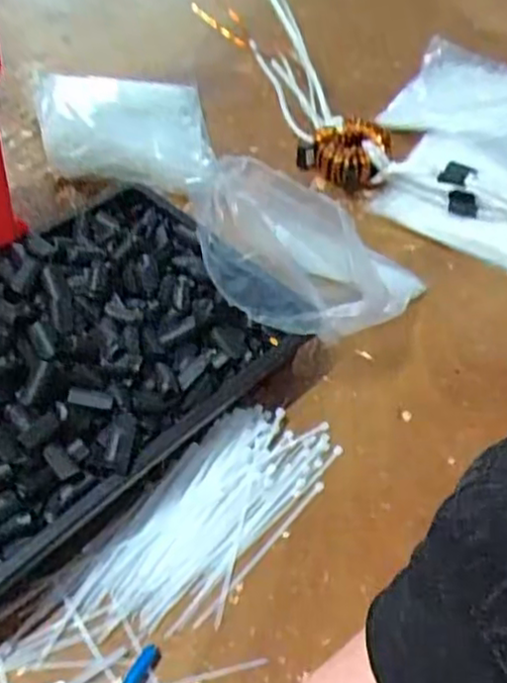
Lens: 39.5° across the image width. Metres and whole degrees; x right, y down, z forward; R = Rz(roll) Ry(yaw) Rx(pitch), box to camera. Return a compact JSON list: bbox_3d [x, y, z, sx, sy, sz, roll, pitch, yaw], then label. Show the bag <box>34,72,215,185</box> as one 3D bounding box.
[{"bbox_3d":[-0.138,-0.236,0.752,0.183,0.046,0.174,-3,51,-11],"label":"bag"}]

